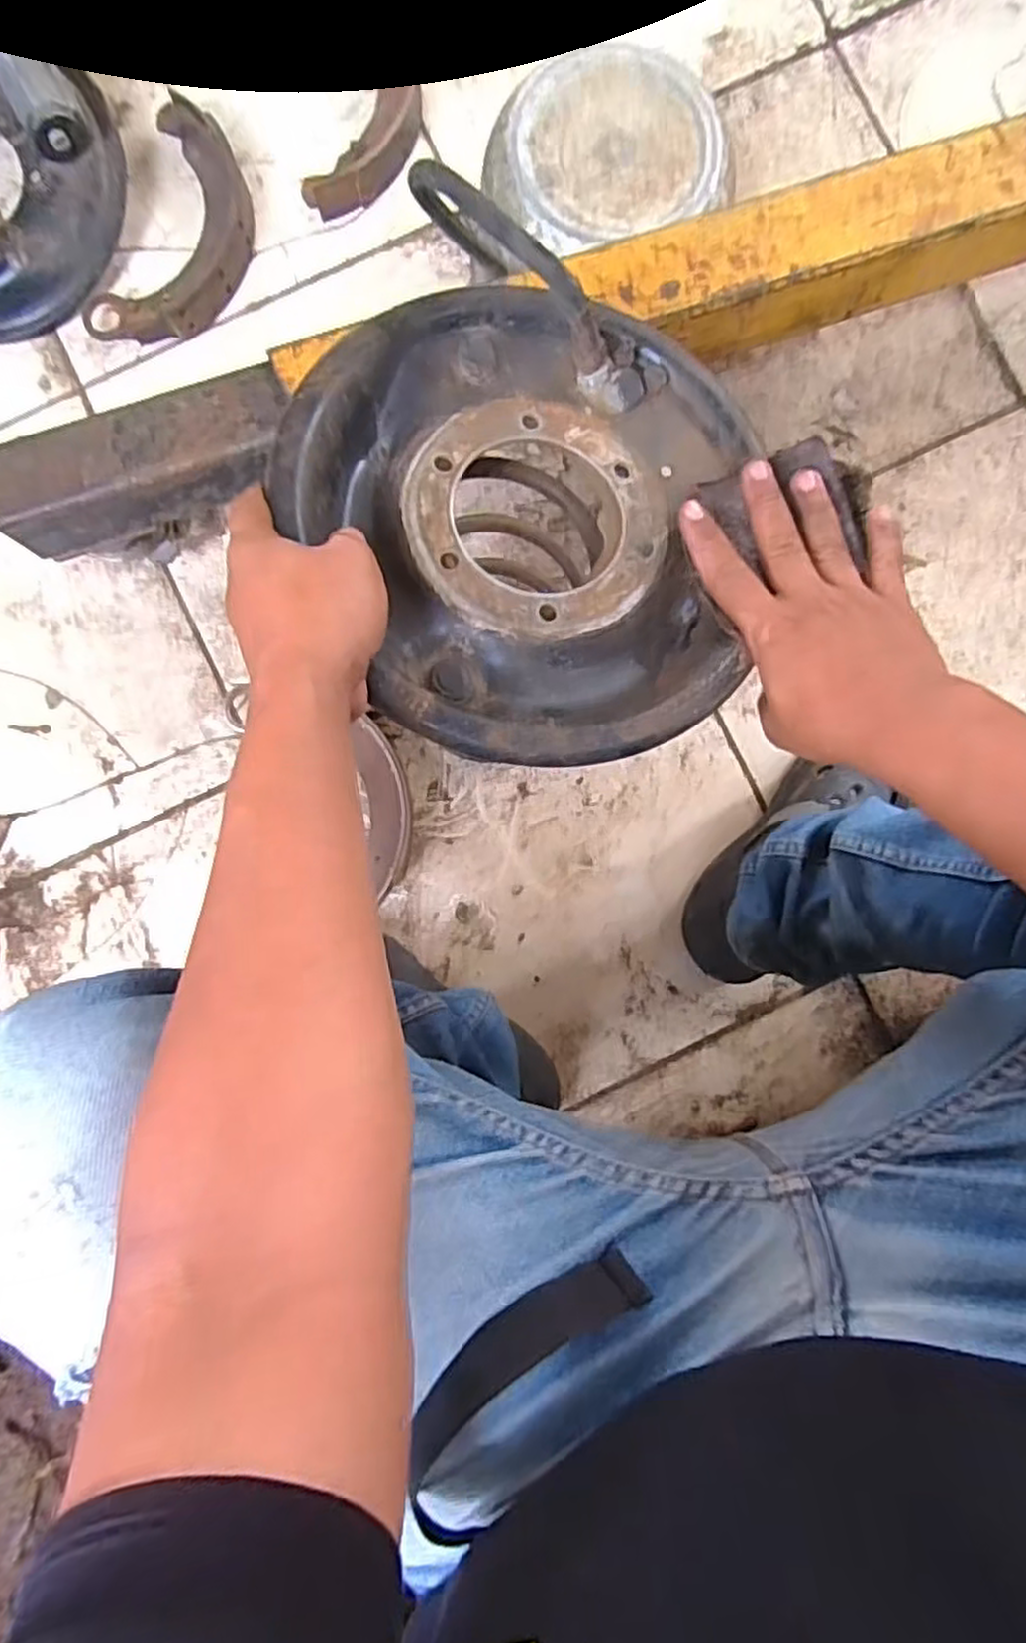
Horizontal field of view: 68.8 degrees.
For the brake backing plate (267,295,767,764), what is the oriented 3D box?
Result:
[{"bbox_3d":[0.003,-0.158,0.389,0.234,0.063,0.250,0,89,-1],"label":"brake backing plate"}]

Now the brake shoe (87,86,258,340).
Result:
[{"bbox_3d":[-0.309,-0.542,0.698,0.114,0.034,0.214,23,87,1],"label":"brake shoe"}]

